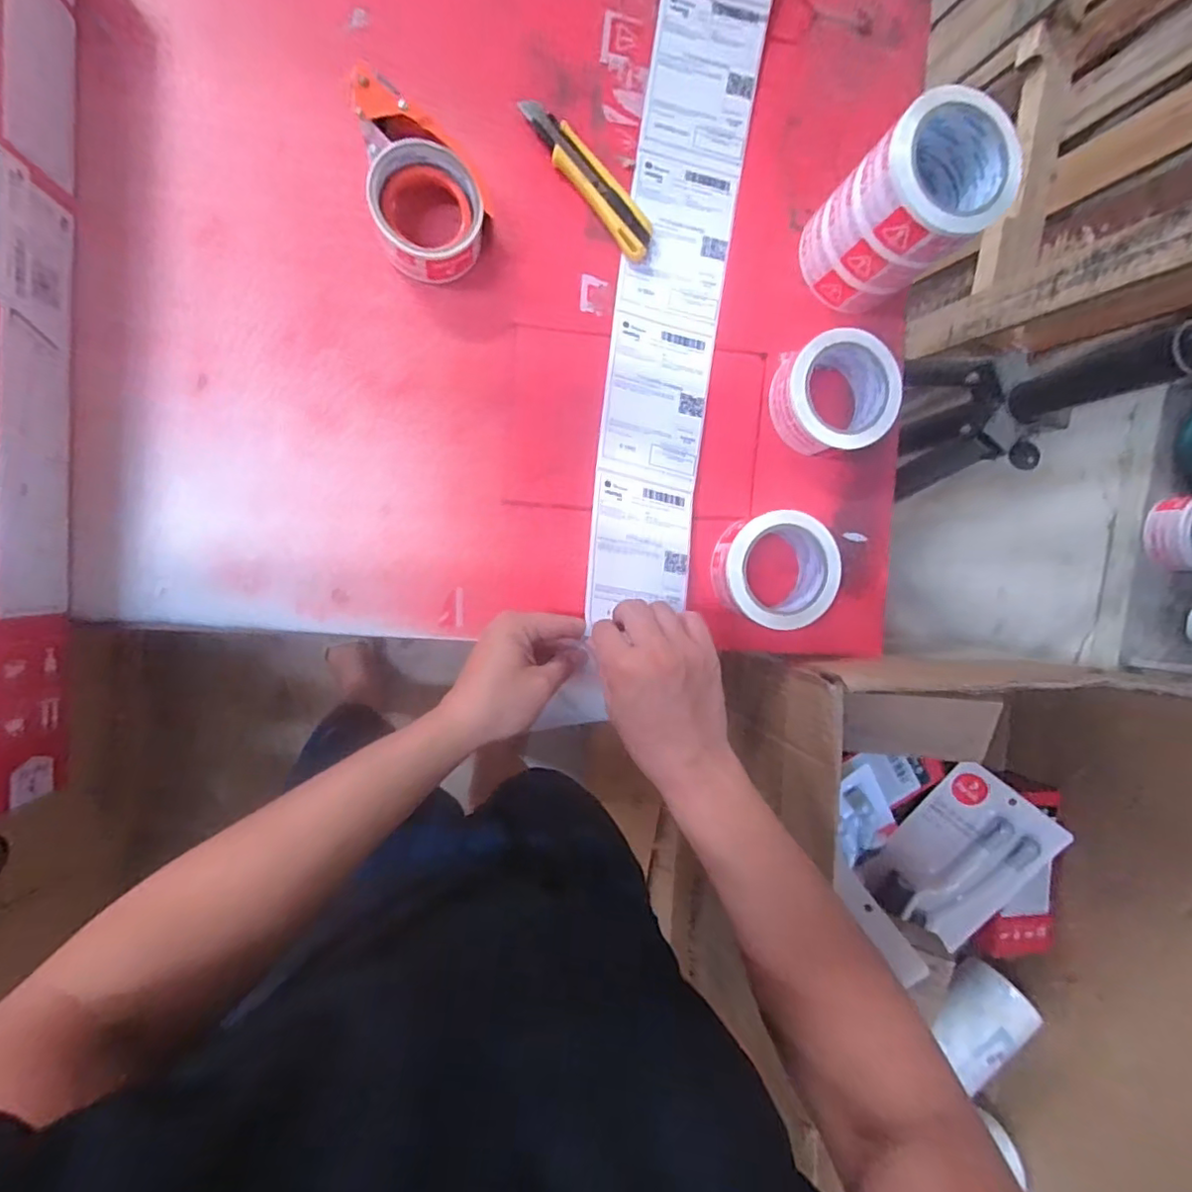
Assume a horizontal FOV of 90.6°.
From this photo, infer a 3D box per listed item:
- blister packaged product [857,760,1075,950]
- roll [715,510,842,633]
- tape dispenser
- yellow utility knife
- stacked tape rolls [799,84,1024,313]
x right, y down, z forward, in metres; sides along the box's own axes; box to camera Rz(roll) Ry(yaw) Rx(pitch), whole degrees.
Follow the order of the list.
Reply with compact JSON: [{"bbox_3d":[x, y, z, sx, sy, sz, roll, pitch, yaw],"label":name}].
[{"bbox_3d":[0.499,0.357,0.805,0.162,0.017,0.229,39,97,9],"label":"blister packaged product"},{"bbox_3d":[0.167,-0.024,0.550,0.104,0.046,0.104,-1,93,-10],"label":"roll"},{"bbox_3d":[-0.142,-0.338,0.484,0.091,0.061,0.135,-17,96,-9],"label":"tape dispenser"},{"bbox_3d":[-0.005,-0.376,0.531,0.038,0.012,0.157,-44,99,-5],"label":"yellow utility knife"},{"bbox_3d":[0.256,-0.327,0.510,0.097,0.145,0.108,-39,98,-6],"label":"stacked tape rolls"}]

